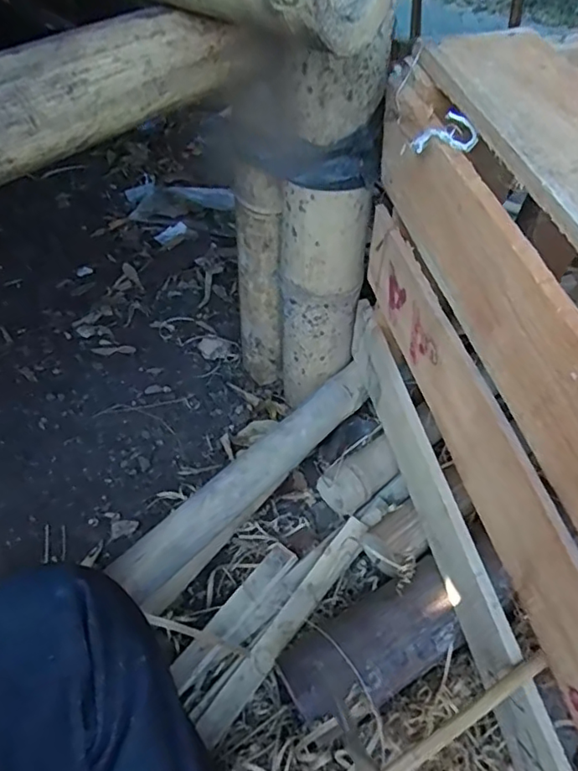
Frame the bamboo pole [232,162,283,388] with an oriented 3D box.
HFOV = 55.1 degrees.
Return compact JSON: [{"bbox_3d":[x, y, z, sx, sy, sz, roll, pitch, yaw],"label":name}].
[{"bbox_3d":[-0.035,-0.107,0.651,0.054,0.308,0.046,0,48,-4],"label":"bamboo pole"}]

